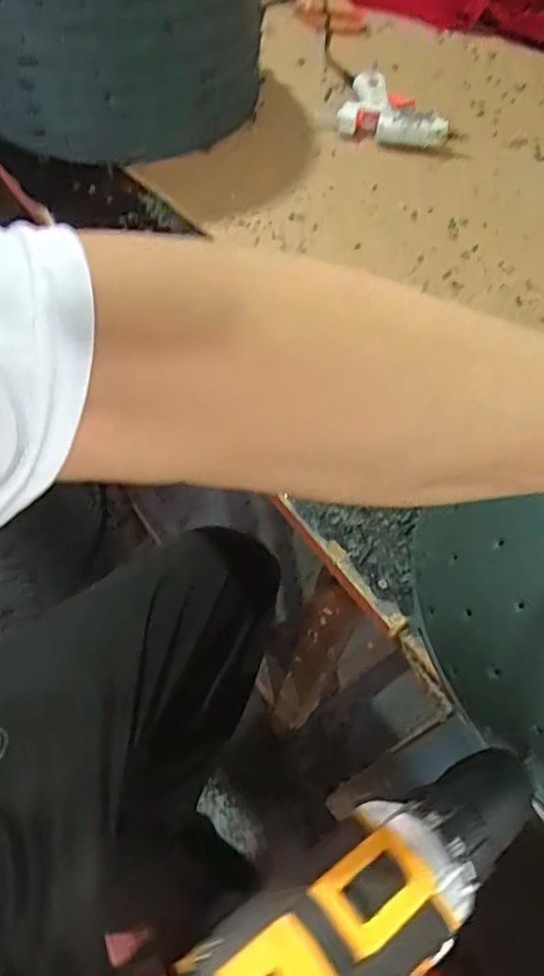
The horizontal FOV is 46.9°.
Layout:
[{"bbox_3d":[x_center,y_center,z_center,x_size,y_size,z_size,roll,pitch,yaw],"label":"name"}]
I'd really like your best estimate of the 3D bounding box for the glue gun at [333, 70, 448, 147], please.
[{"bbox_3d":[0.129,-0.401,0.661,0.108,0.023,0.094,11,58,3],"label":"glue gun"}]

